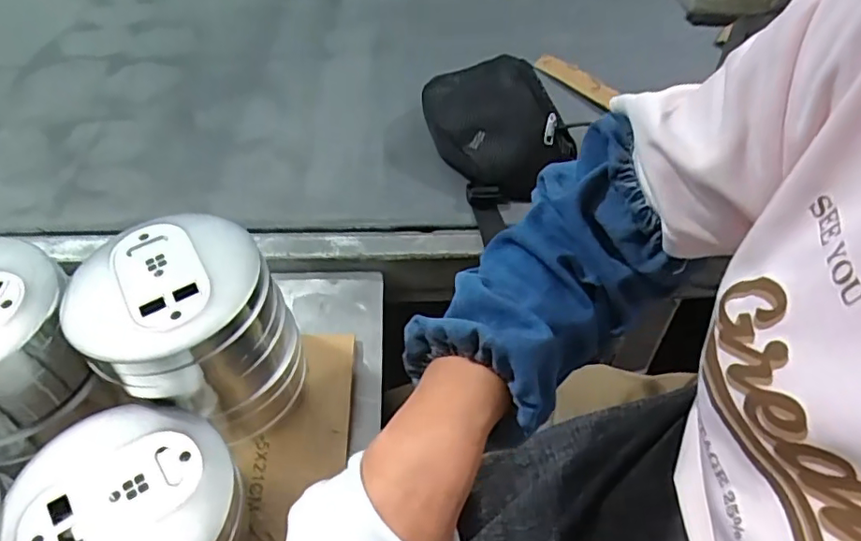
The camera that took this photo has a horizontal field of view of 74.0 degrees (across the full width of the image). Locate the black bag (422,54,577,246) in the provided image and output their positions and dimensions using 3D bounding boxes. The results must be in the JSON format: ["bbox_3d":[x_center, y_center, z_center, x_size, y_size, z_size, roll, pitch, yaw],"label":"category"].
[{"bbox_3d":[0.075,-0.155,0.643,0.133,0.054,0.190,-26,85,3],"label":"black bag"}]

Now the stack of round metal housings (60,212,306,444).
[{"bbox_3d":[-0.182,0.053,0.443,0.124,0.150,0.131,22,49,18],"label":"stack of round metal housings"}]

